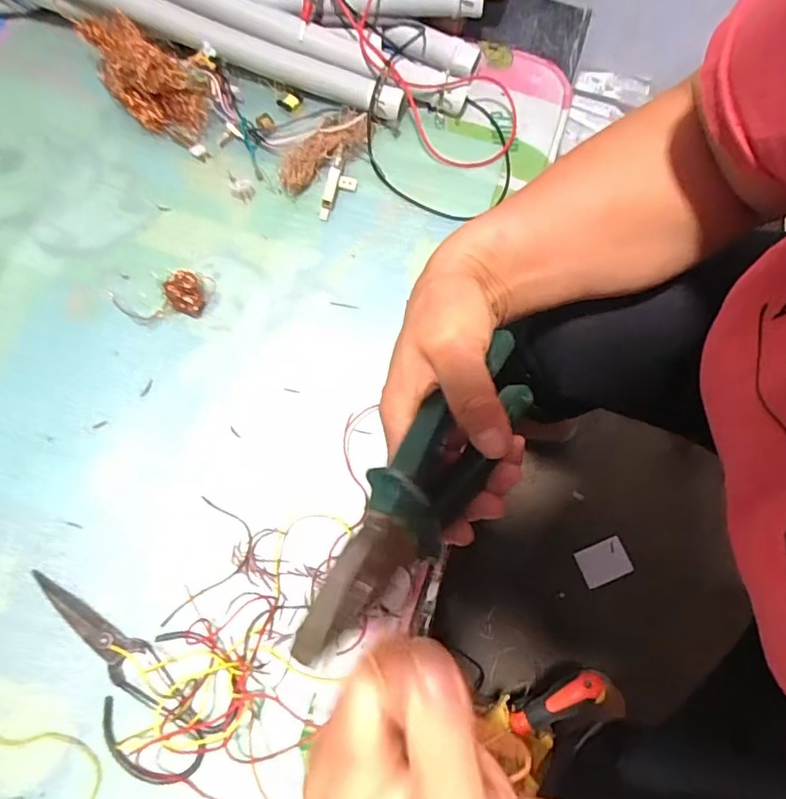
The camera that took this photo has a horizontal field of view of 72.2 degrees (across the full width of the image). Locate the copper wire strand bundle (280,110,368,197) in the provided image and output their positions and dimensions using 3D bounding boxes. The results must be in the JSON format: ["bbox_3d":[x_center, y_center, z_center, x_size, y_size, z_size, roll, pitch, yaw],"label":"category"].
[{"bbox_3d":[-0.069,-0.259,0.564,0.044,0.026,0.118,38,76,9],"label":"copper wire strand bundle"}]

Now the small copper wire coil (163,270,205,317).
[{"bbox_3d":[-0.199,-0.104,0.512,0.035,0.029,0.033,0,74,-1],"label":"small copper wire coil"}]

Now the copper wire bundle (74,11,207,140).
[{"bbox_3d":[-0.257,-0.337,0.564,0.139,0.063,0.073,43,77,10],"label":"copper wire bundle"}]

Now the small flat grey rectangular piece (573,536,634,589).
[{"bbox_3d":[0.294,0.226,0.750,0.068,0.009,0.050,-20,73,-7],"label":"small flat grey rectangular piece"}]

